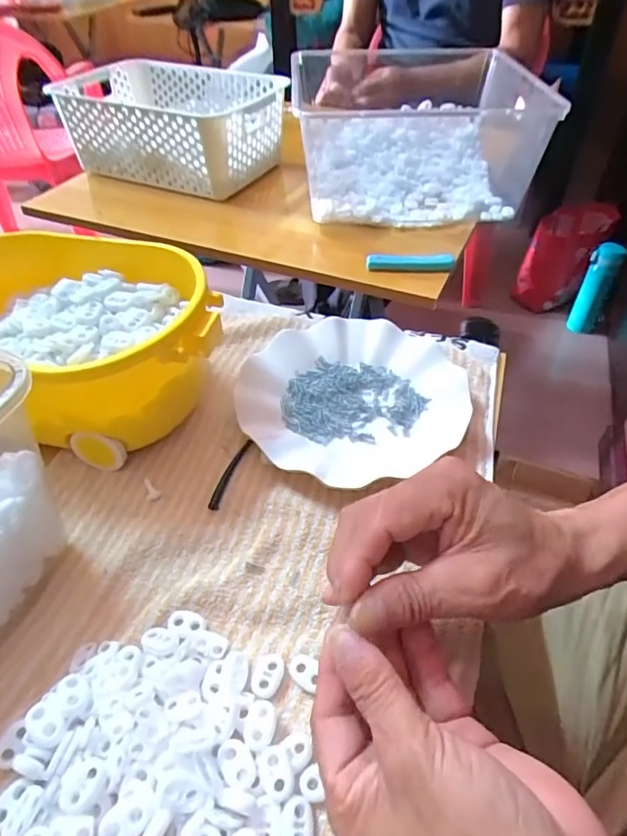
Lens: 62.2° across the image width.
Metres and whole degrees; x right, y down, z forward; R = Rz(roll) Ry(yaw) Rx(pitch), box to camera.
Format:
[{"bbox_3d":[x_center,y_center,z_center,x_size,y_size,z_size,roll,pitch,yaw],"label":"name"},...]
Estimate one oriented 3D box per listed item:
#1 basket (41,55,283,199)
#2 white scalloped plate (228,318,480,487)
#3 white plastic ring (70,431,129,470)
[{"bbox_3d":[-0.202,-0.431,0.775,0.303,0.117,0.202,21,49,20],"label":"basket"},{"bbox_3d":[0.031,-0.022,0.430,0.181,0.025,0.160,-13,46,-12],"label":"white scalloped plate"},{"bbox_3d":[-0.156,0.023,0.377,0.039,0.039,0.005,2,45,2],"label":"white plastic ring"}]

